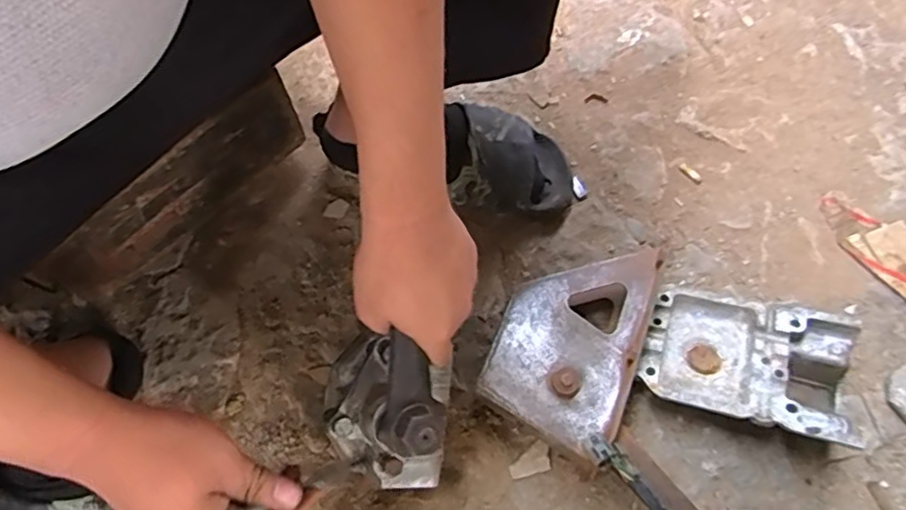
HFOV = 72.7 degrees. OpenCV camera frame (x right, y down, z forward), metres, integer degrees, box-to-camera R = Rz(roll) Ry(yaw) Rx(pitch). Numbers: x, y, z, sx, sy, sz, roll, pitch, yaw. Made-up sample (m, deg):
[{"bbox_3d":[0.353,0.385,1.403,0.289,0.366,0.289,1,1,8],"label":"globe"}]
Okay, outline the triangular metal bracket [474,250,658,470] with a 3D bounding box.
[{"bbox_3d":[0.119,0.088,0.650,0.138,0.078,0.221,21,69,6],"label":"triangular metal bracket"}]

